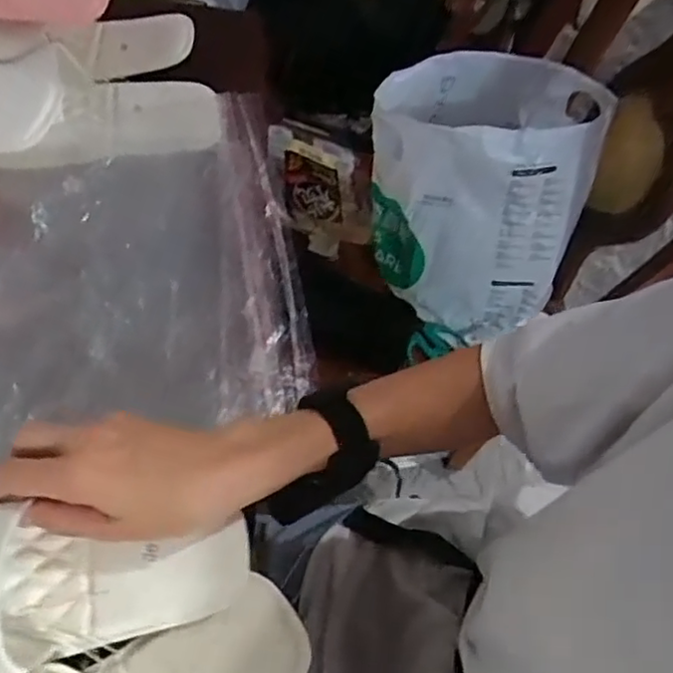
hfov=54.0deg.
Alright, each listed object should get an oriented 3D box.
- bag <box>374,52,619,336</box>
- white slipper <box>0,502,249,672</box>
[{"bbox_3d":[0.182,-0.223,0.877,0.273,0.258,0.335,18,60,2],"label":"bag"},{"bbox_3d":[-0.169,0.143,0.373,0.230,0.037,0.090,0,59,-15],"label":"white slipper"}]

